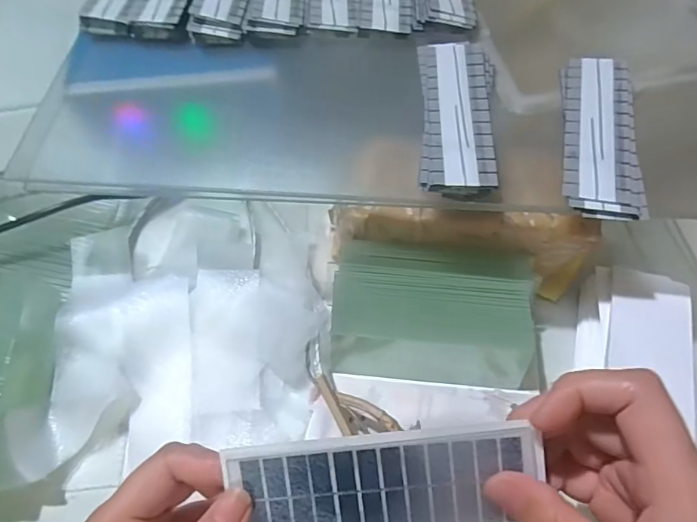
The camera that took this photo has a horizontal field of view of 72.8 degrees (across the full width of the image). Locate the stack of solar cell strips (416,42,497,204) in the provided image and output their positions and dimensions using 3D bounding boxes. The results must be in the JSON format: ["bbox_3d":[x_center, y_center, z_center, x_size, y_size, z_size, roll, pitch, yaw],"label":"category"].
[{"bbox_3d":[0.072,-0.097,0.313,0.048,0.009,0.124,2,63,5],"label":"stack of solar cell strips"}]

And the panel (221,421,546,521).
[{"bbox_3d":[0.017,0.102,0.211,0.134,0.004,0.049,-7,95,3],"label":"panel"}]

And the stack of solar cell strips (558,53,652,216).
[{"bbox_3d":[0.163,-0.084,0.309,0.046,0.007,0.128,4,63,10],"label":"stack of solar cell strips"}]

